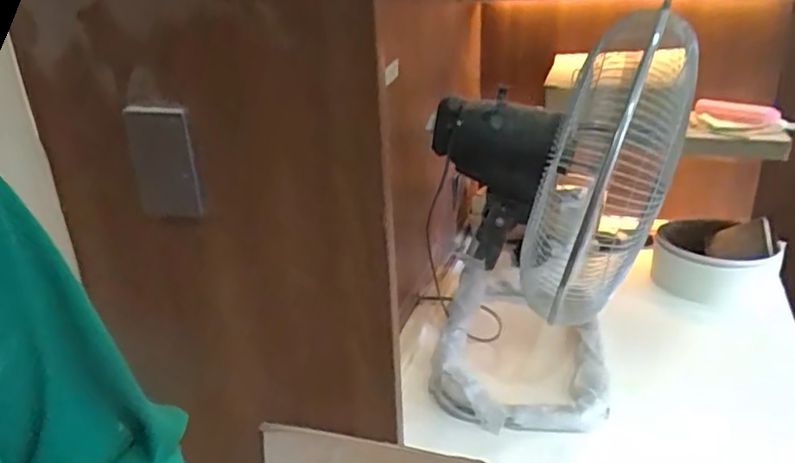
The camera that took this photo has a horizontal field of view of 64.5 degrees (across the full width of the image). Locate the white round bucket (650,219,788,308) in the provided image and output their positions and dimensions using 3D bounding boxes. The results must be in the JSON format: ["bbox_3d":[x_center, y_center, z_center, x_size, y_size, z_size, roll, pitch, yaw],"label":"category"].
[{"bbox_3d":[0.616,0.049,1.223,0.214,0.087,0.216,9,27,24],"label":"white round bucket"}]

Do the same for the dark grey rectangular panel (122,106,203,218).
[{"bbox_3d":[-0.254,-0.074,0.682,0.077,0.118,0.014,5,25,17],"label":"dark grey rectangular panel"}]

